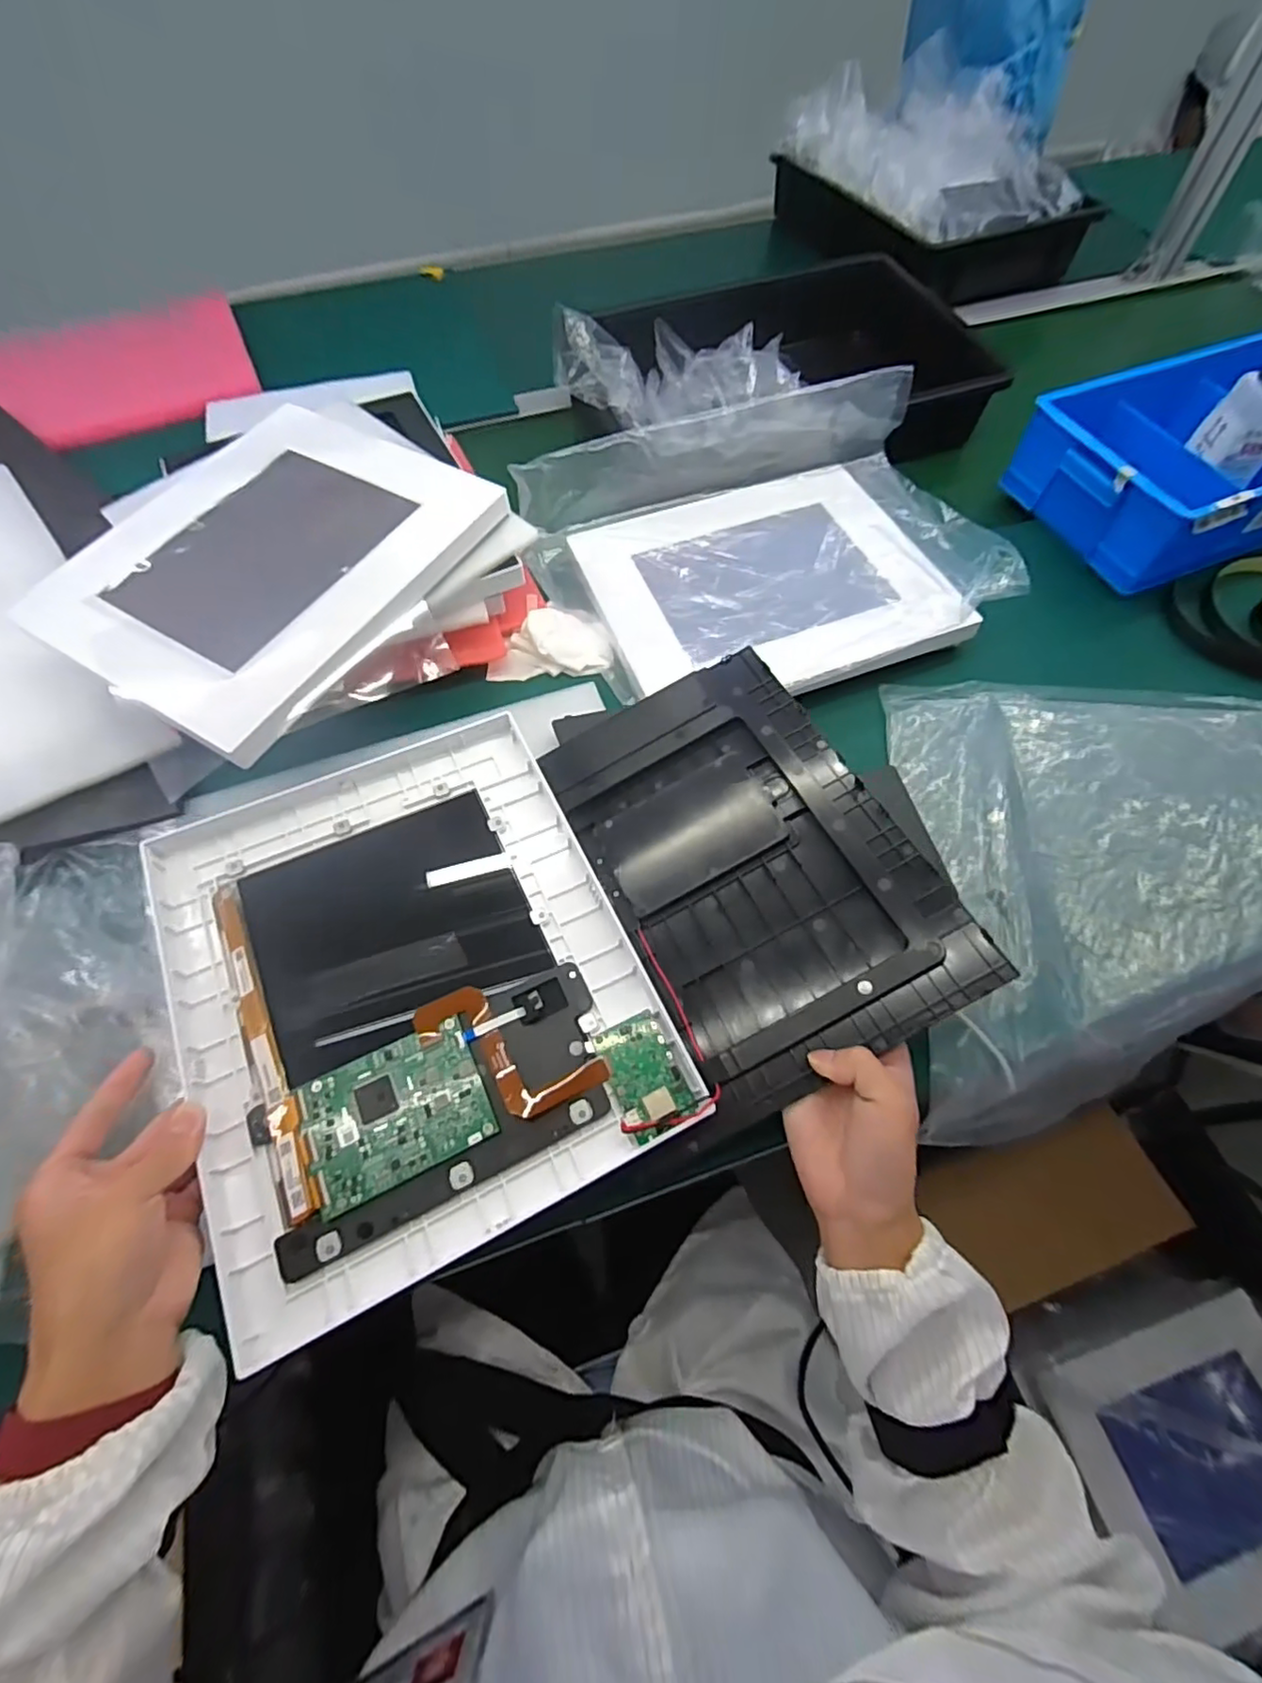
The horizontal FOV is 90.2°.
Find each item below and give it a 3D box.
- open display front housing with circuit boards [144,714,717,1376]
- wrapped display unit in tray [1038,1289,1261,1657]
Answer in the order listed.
[{"bbox_3d":[-0.131,0.077,0.385,0.260,0.029,0.299,-24,64,-11],"label":"open display front housing with circuit boards"},{"bbox_3d":[0.663,0.700,0.715,0.291,0.054,0.235,-16,63,-7],"label":"wrapped display unit in tray"}]

